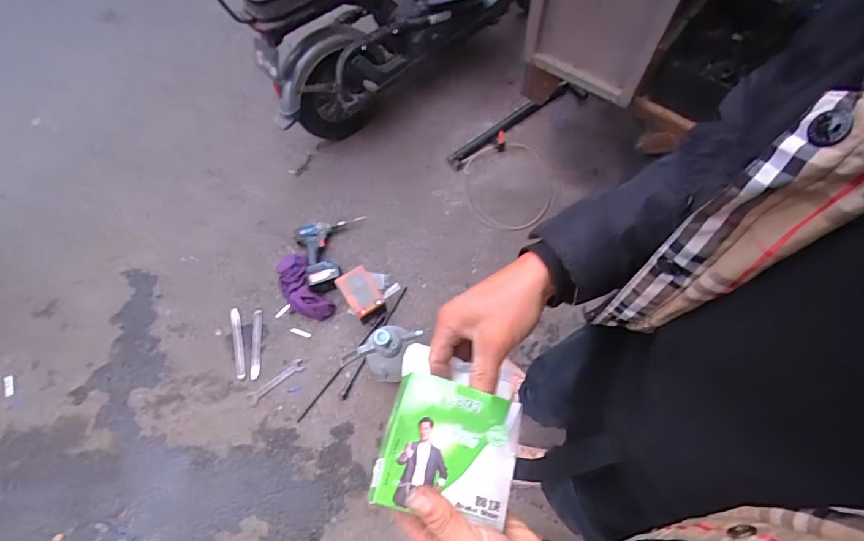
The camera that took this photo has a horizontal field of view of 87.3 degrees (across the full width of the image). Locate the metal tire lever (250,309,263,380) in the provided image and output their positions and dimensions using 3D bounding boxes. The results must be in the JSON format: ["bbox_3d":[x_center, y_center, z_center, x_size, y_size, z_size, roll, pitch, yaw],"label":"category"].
[{"bbox_3d":[-0.568,0.233,1.464,0.030,0.008,0.227,-6,68,-3],"label":"metal tire lever"}]

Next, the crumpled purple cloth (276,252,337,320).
[{"bbox_3d":[-0.436,0.059,1.511,0.117,0.056,0.258,-32,72,-13],"label":"crumpled purple cloth"}]

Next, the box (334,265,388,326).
[{"bbox_3d":[-0.223,0.077,1.480,0.114,0.102,0.164,-34,73,-13],"label":"box"}]

